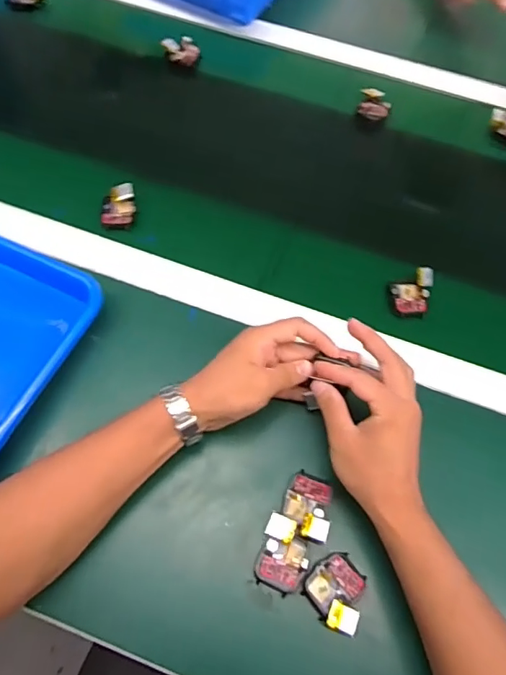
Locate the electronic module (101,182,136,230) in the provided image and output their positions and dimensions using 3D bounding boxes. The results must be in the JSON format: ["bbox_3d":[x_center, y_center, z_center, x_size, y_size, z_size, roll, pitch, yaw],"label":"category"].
[{"bbox_3d":[-0.152,-0.149,0.558,0.036,0.020,0.056,-3,64,-3],"label":"electronic module"}]

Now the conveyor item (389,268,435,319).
[{"bbox_3d":[0.169,-0.049,0.527,0.041,0.016,0.057,15,65,6],"label":"conveyor item"}]

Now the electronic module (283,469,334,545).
[{"bbox_3d":[0.048,0.144,0.421,0.040,0.013,0.052,17,65,7],"label":"electronic module"}]

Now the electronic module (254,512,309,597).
[{"bbox_3d":[0.025,0.178,0.403,0.039,0.016,0.054,18,65,7],"label":"electronic module"}]

